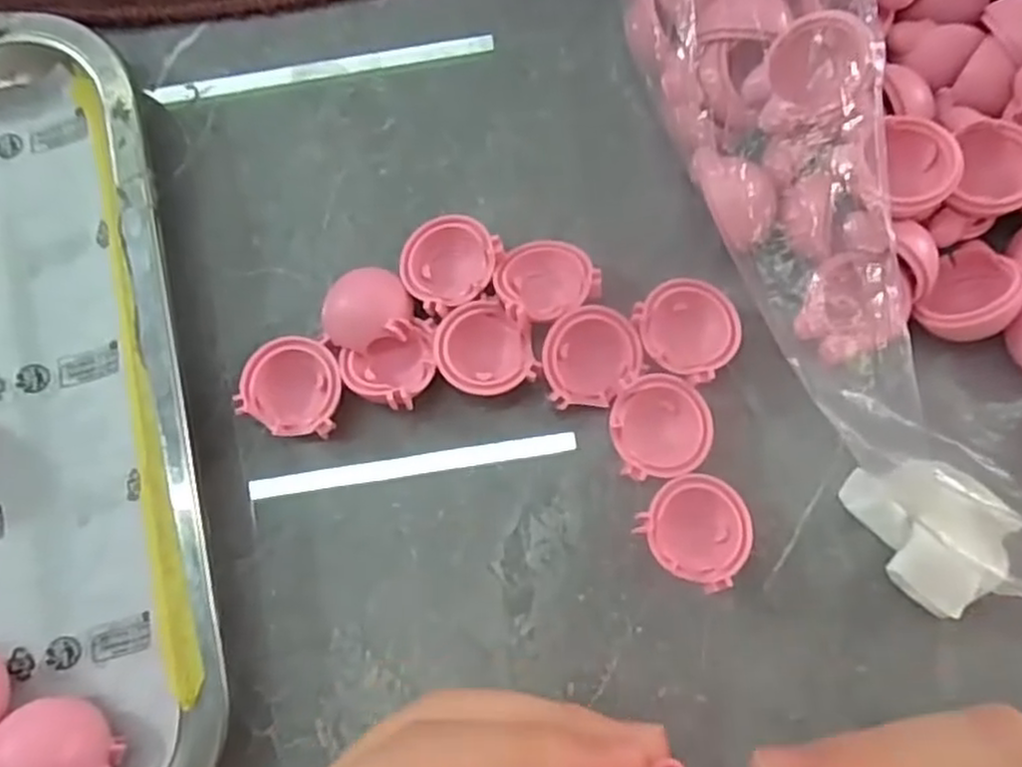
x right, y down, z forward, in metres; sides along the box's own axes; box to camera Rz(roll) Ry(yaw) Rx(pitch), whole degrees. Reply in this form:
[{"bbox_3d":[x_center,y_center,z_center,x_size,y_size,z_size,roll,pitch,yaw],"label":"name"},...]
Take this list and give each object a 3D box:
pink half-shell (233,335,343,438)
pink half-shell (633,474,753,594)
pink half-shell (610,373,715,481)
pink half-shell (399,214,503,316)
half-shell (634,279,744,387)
[{"bbox_3d":[-0.065,0.001,0.223,0.029,0.014,0.029,6,78,2],"label":"pink half-shell"},{"bbox_3d":[0.054,0.041,0.210,0.030,0.015,0.028,0,77,1],"label":"pink half-shell"},{"bbox_3d":[0.044,0.012,0.213,0.028,0.012,0.029,-4,77,0],"label":"pink half-shell"},{"bbox_3d":[-0.020,-0.037,0.231,0.028,0.020,0.030,0,77,1],"label":"pink half-shell"},{"bbox_3d":[0.054,-0.015,0.224,0.028,0.020,0.030,0,77,1],"label":"half-shell"}]

